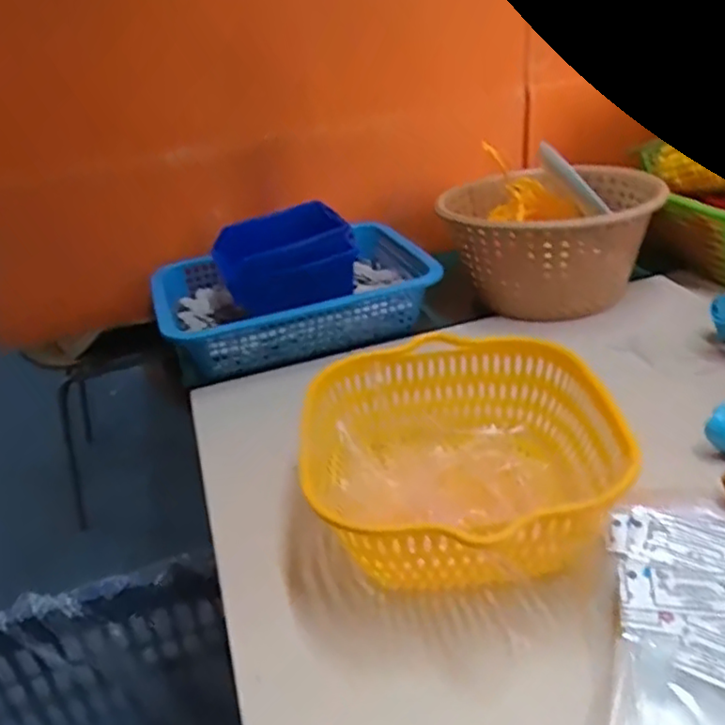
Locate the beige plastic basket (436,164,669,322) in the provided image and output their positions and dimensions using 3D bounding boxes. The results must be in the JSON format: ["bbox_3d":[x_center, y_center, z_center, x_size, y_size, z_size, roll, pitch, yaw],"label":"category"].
[{"bbox_3d":[0.199,-0.133,0.725,0.220,0.107,0.207,6,32,23],"label":"beige plastic basket"}]

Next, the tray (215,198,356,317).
[{"bbox_3d":[-0.081,-0.108,0.699,0.132,0.081,0.091,-13,30,-11],"label":"tray"}]

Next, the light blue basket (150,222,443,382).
[{"bbox_3d":[-0.073,-0.073,0.733,0.289,0.064,0.194,-15,30,-13],"label":"light blue basket"}]

